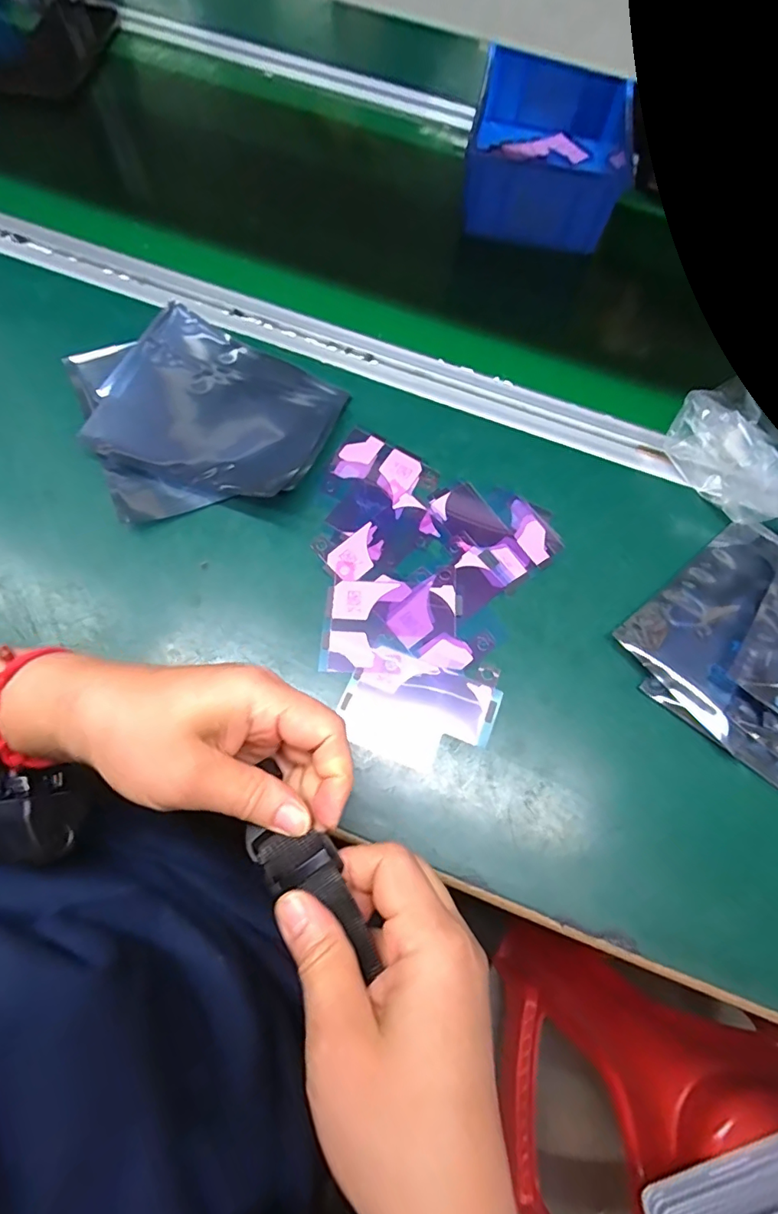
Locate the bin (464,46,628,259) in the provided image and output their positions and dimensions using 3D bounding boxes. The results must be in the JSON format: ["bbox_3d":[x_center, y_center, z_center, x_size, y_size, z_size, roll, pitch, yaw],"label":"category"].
[{"bbox_3d":[0.144,-0.422,0.456,0.124,0.062,0.206,12,67,1],"label":"bin"}]

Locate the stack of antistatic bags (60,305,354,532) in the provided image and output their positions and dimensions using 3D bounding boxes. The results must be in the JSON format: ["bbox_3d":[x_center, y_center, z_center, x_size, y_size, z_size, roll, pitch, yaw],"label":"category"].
[{"bbox_3d":[-0.125,-0.138,0.345,0.158,0.024,0.151,-29,72,-15],"label":"stack of antistatic bags"}]

